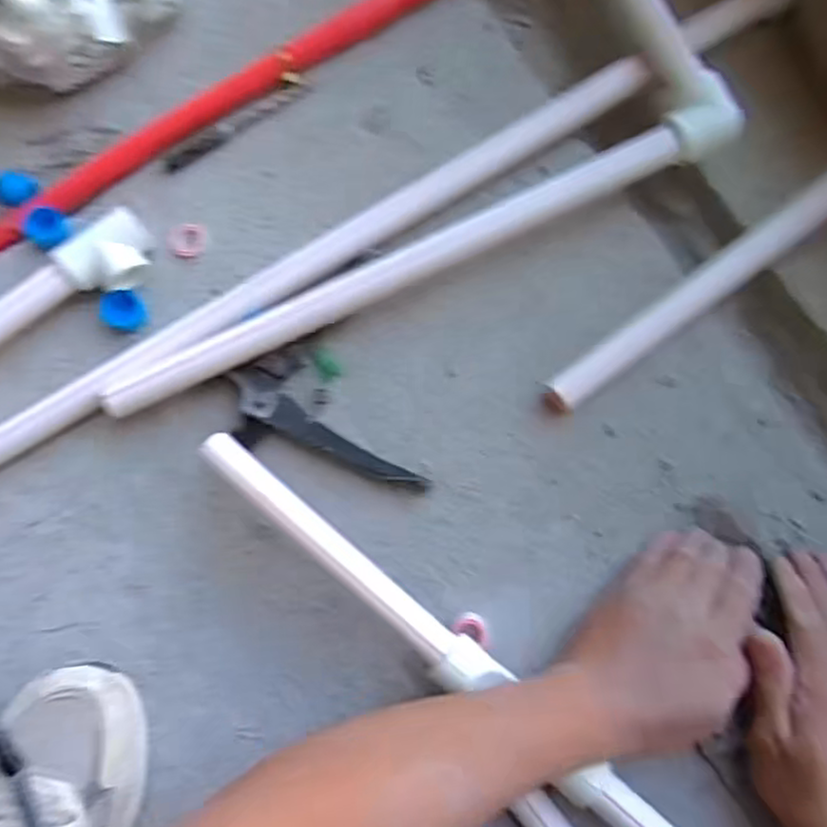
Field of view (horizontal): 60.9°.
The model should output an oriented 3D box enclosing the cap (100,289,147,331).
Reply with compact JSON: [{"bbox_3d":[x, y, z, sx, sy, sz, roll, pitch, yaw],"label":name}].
[{"bbox_3d":[-0.220,-0.078,0.535,0.029,0.020,0.028,-1,80,3],"label":"cap"}]

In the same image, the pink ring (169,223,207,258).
[{"bbox_3d":[-0.177,-0.136,0.550,0.029,0.006,0.027,-1,80,3],"label":"pink ring"}]

